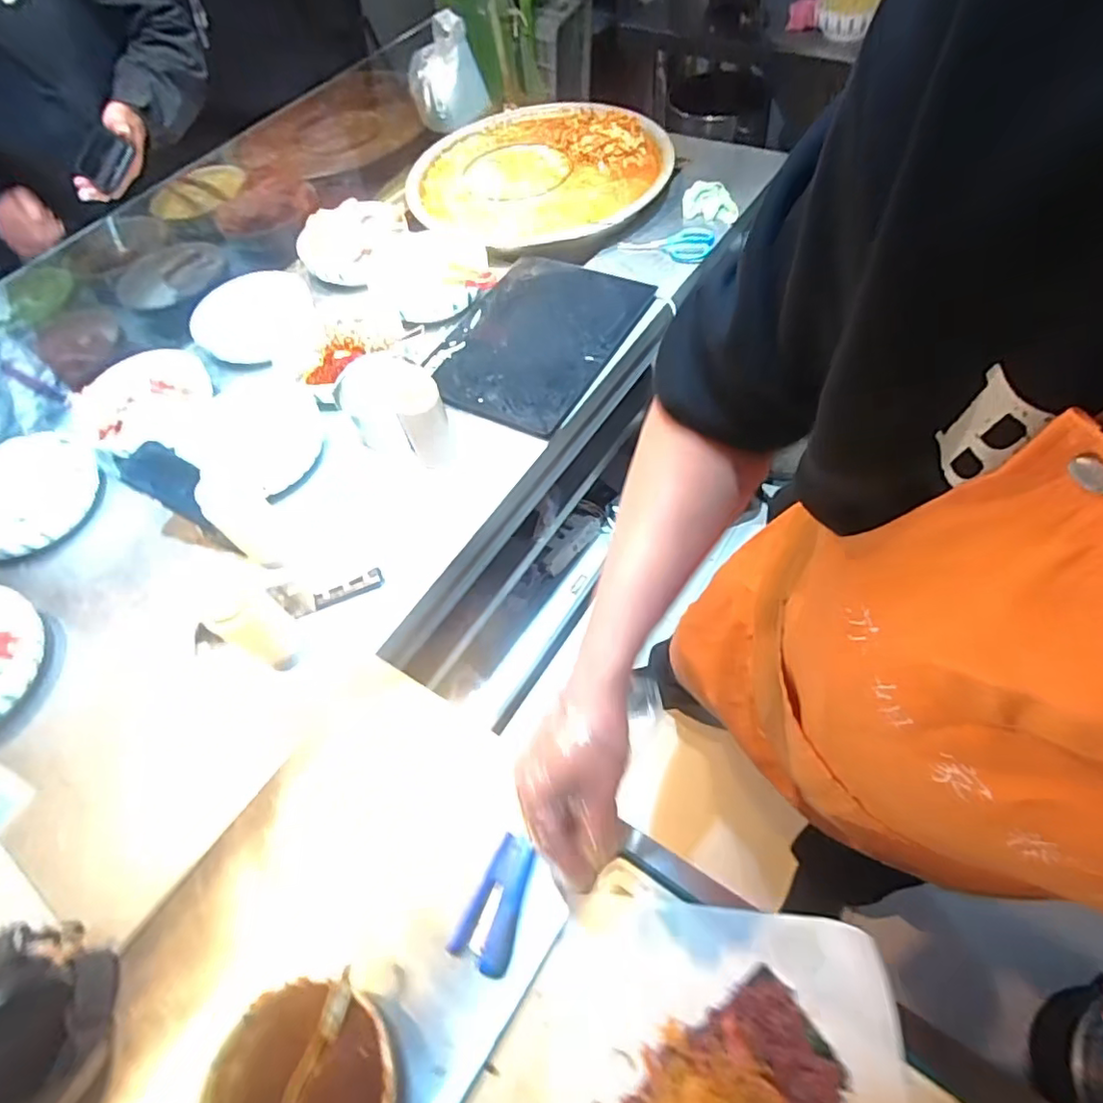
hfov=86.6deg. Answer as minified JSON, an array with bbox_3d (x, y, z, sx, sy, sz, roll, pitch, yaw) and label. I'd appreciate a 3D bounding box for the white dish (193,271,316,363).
[{"bbox_3d":[-0.585,-0.454,1.145,0.230,0.061,0.217,-3,58,6],"label":"white dish"}]

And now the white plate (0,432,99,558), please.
[{"bbox_3d":[-0.844,-0.092,0.935,0.207,0.028,0.202,-21,75,-22],"label":"white plate"}]

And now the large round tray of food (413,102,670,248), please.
[{"bbox_3d":[-0.038,-0.856,1.314,0.561,0.079,0.551,-3,58,6],"label":"large round tray of food"}]

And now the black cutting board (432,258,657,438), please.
[{"bbox_3d":[-0.022,-0.388,1.056,0.278,0.020,0.404,21,64,18],"label":"black cutting board"}]

